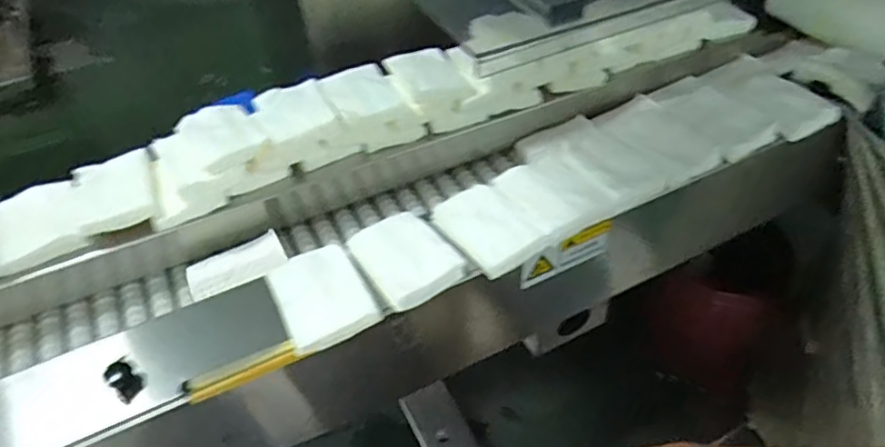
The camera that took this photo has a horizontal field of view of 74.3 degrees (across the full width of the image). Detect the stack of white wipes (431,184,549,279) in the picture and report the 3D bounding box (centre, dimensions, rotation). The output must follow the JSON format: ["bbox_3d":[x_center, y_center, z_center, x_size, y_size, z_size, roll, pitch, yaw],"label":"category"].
[{"bbox_3d":[0.041,0.002,0.573,0.070,0.019,0.104,-26,49,-21],"label":"stack of white wipes"}]

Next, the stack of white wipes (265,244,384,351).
[{"bbox_3d":[-0.107,0.063,0.517,0.074,0.015,0.097,-23,49,-19],"label":"stack of white wipes"}]

